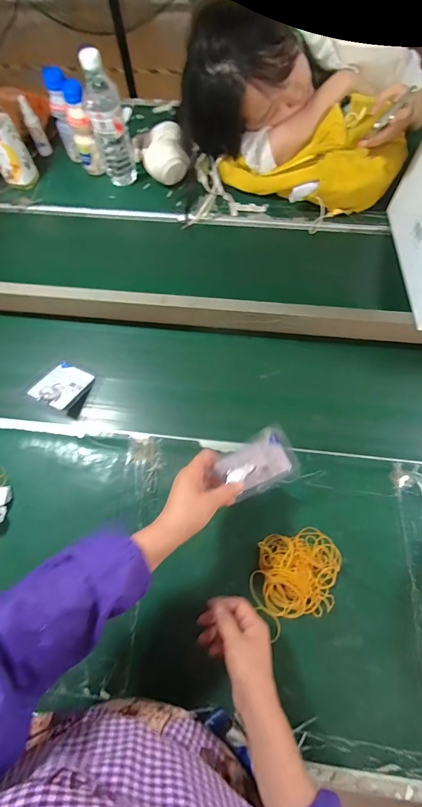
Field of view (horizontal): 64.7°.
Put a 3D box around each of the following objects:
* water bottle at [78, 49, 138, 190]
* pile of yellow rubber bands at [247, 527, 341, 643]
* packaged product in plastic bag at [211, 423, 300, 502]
[{"bbox_3d":[-0.211,-0.574,0.699,0.071,0.234,0.063,-17,70,-4],"label":"water bottle"},{"bbox_3d":[0.124,0.252,0.487,0.132,0.026,0.115,-10,69,-2],"label":"pile of yellow rubber bands"},{"bbox_3d":[0.062,0.085,0.456,0.109,0.095,0.013,-24,29,-1],"label":"packaged product in plastic bag"}]

